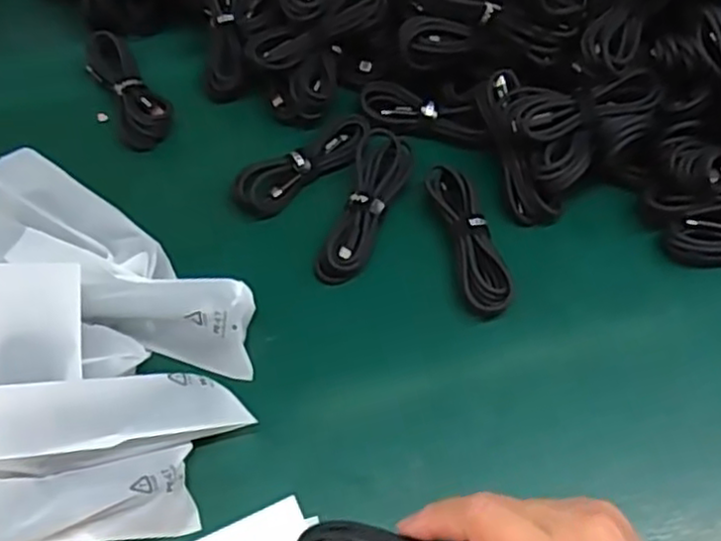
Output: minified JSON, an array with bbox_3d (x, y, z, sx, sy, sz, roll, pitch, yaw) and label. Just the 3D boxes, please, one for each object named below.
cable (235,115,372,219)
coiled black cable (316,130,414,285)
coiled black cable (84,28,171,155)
[{"bbox_3d":[-0.039,-0.075,0.492,0.110,0.021,0.031,-38,66,-22],"label":"cable"},{"bbox_3d":[0.003,-0.045,0.472,0.036,0.020,0.115,16,59,8],"label":"coiled black cable"},{"bbox_3d":[-0.175,-0.136,0.528,0.038,0.026,0.102,-25,62,-16],"label":"coiled black cable"}]

